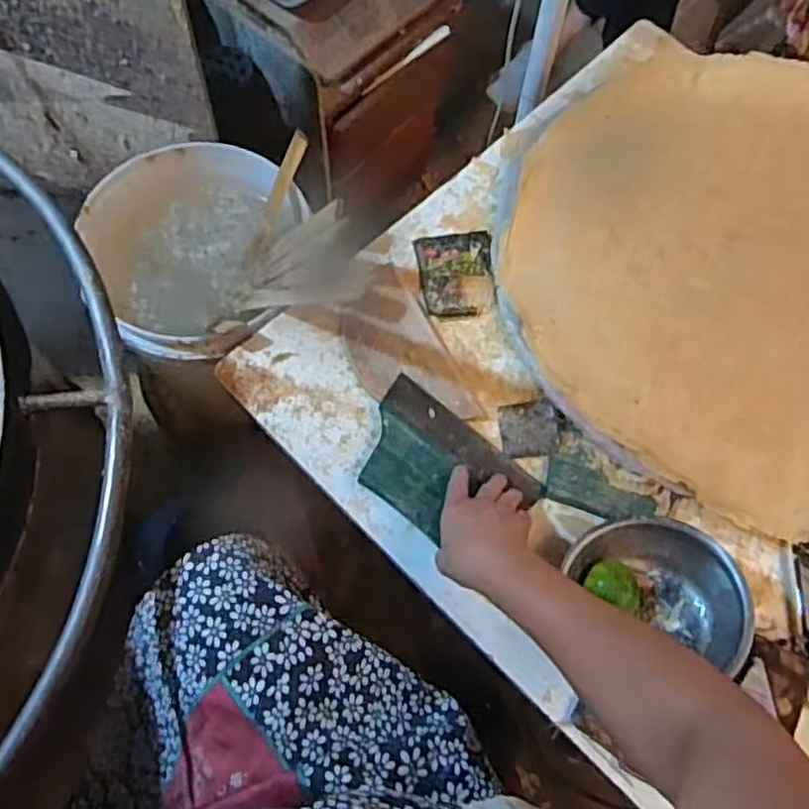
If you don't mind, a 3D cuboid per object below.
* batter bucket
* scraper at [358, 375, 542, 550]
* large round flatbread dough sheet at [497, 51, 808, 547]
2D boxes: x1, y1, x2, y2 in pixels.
[{"bbox_3d":[-0.253,-0.141,1.022,0.282,0.390,0.327,30,70,10],"label":"batter bucket"},{"bbox_3d":[0.036,0.069,0.737,0.188,0.020,0.123,37,72,12],"label":"scraper"},{"bbox_3d":[0.425,-0.157,0.820,0.592,0.036,0.598,1,68,-2],"label":"large round flatbread dough sheet"}]

